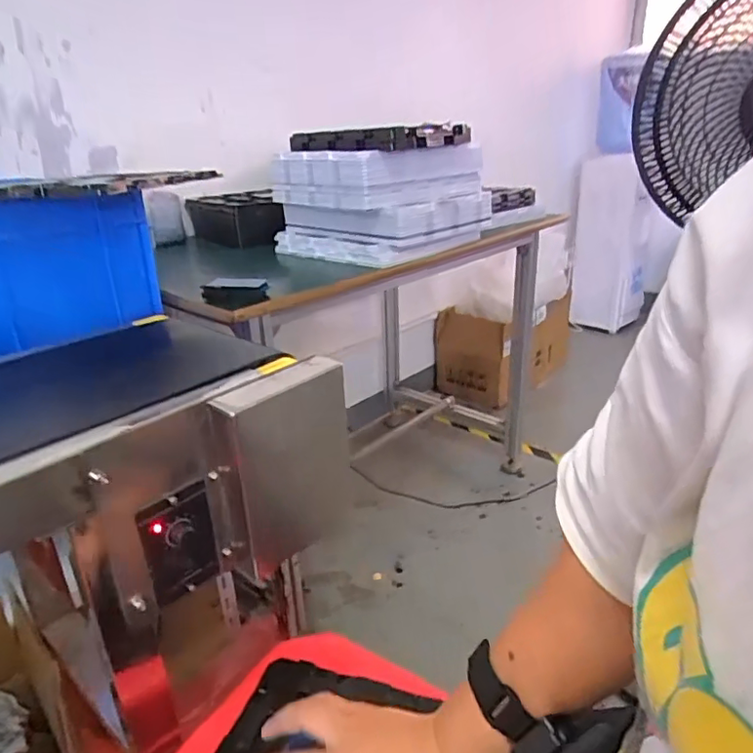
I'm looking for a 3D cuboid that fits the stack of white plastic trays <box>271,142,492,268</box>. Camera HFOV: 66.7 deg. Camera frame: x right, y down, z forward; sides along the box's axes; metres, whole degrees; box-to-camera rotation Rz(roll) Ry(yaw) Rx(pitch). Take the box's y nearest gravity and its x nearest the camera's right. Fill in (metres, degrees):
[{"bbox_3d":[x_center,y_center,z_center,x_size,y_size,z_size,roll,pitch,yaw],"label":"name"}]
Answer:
[{"bbox_3d":[0.005,-0.352,1.134,0.322,0.179,0.315,15,28,33],"label":"stack of white plastic trays"}]

